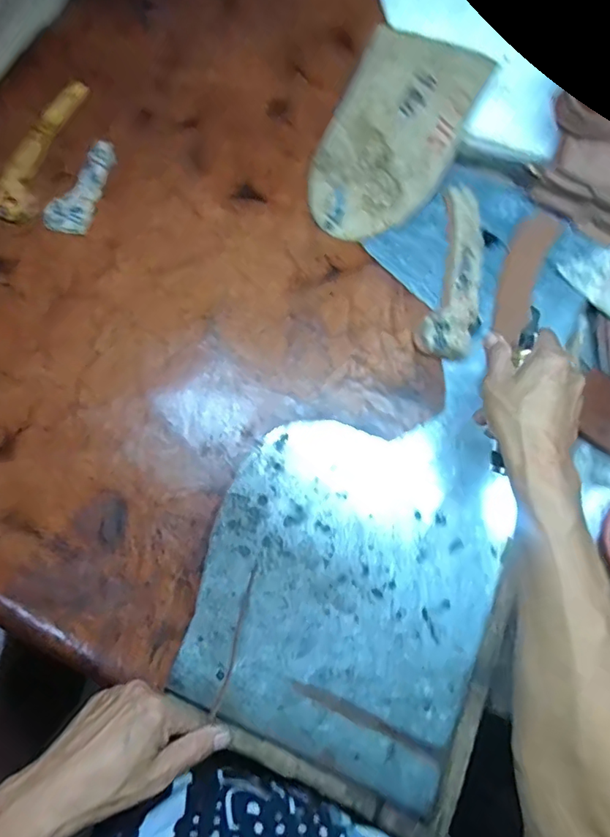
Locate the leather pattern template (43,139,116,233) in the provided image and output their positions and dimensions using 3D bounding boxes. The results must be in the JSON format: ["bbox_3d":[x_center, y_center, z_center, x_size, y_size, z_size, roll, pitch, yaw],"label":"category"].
[{"bbox_3d":[-0.264,-0.273,0.610,0.056,0.007,0.126,15,77,5],"label":"leather pattern template"}]

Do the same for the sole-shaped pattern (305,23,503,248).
[{"bbox_3d":[0.103,-0.330,0.602,0.143,0.009,0.271,25,83,4],"label":"sole-shaped pattern"}]

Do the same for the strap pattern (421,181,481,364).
[{"bbox_3d":[0.169,-0.162,0.564,0.050,0.008,0.206,13,73,6],"label":"strap pattern"}]

